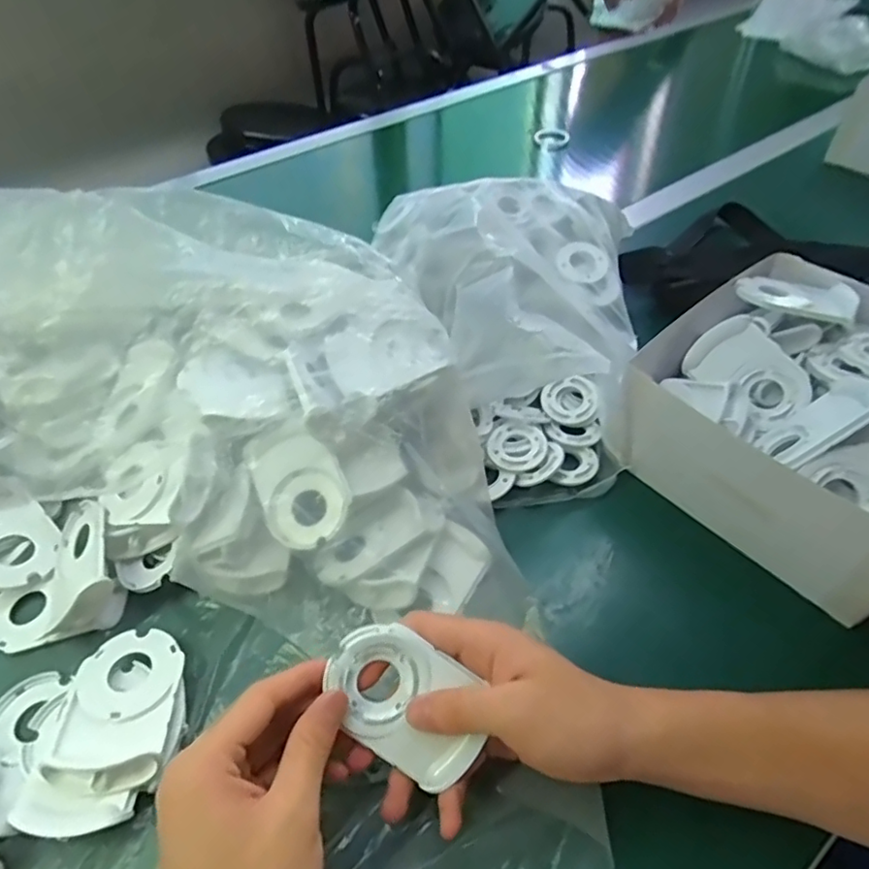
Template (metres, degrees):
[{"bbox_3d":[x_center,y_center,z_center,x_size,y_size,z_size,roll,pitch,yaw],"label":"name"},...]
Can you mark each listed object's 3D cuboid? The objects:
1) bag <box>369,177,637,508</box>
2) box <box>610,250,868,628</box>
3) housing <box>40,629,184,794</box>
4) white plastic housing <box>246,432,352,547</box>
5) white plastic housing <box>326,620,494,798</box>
[{"bbox_3d":[0.084,-0.101,0.479,0.229,0.123,0.296,-7,49,-4],"label":"bag"},{"bbox_3d":[0.262,-0.022,0.409,0.210,0.094,0.224,-37,57,-27],"label":"box"},{"bbox_3d":[-0.173,0.149,0.321,0.059,0.022,0.083,-5,49,-3],"label":"housing"},{"bbox_3d":[-0.087,0.034,0.381,0.055,0.015,0.076,-24,76,0],"label":"white plastic housing"},{"bbox_3d":[-0.014,0.132,0.287,0.082,0.011,0.055,36,82,-3],"label":"white plastic housing"}]

